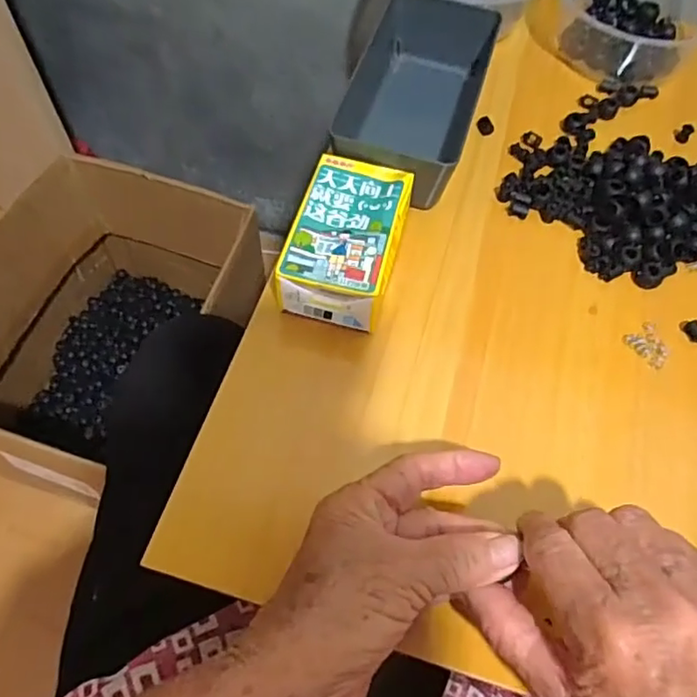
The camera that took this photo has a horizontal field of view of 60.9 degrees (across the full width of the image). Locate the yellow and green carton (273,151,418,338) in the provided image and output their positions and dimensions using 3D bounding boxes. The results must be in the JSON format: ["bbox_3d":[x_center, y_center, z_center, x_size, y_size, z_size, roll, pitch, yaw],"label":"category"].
[{"bbox_3d":[-0.002,-0.069,0.386,0.067,0.044,0.107,15,61,6],"label":"yellow and green carton"}]

